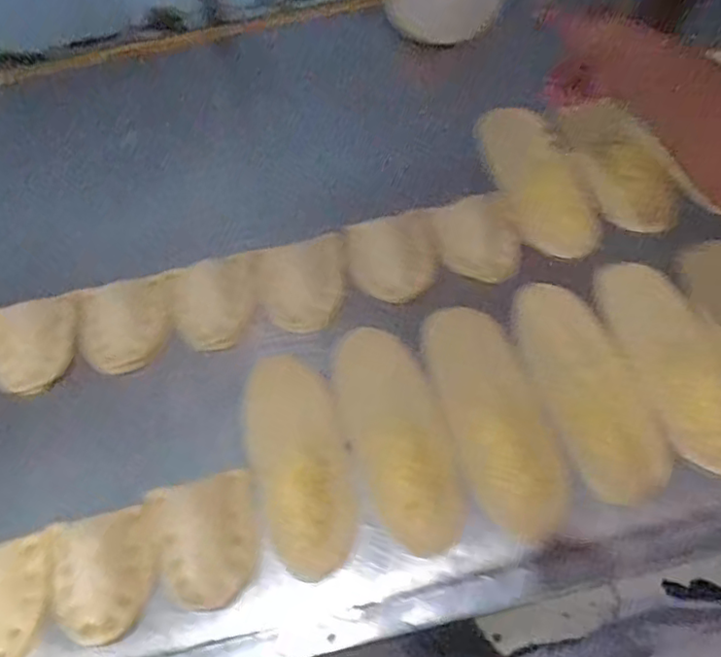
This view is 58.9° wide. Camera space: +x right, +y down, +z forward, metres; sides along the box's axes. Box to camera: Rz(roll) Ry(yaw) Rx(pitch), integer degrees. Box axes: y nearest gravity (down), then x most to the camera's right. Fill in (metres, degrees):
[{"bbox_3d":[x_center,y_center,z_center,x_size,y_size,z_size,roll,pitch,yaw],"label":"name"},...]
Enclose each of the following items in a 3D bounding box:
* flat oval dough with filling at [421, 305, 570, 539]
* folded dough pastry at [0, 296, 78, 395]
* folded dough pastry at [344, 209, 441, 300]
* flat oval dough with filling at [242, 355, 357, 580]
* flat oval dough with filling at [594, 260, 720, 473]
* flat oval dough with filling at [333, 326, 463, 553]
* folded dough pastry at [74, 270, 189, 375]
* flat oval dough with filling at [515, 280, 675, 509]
[{"bbox_3d":[0.124,0.076,0.596,0.092,0.015,0.225,-17,63,-5],"label":"flat oval dough with filling"},{"bbox_3d":[-0.341,0.016,0.661,0.085,0.013,0.100,-9,62,-1],"label":"folded dough pastry"},{"bbox_3d":[0.033,-0.080,0.677,0.095,0.021,0.095,-7,62,0],"label":"folded dough pastry"},{"bbox_3d":[-0.056,0.120,0.580,0.084,0.009,0.193,-14,75,-4],"label":"flat oval dough with filling"},{"bbox_3d":[0.311,0.028,0.618,0.094,0.010,0.224,-19,63,-6],"label":"flat oval dough with filling"},{"bbox_3d":[0.034,0.093,0.585,0.087,0.023,0.212,-19,63,-6],"label":"flat oval dough with filling"},{"bbox_3d":[-0.242,-0.008,0.677,0.112,0.015,0.105,-12,63,-3],"label":"folded dough pastry"},{"bbox_3d":[0.218,0.052,0.615,0.094,0.012,0.231,-17,63,-6],"label":"flat oval dough with filling"}]

